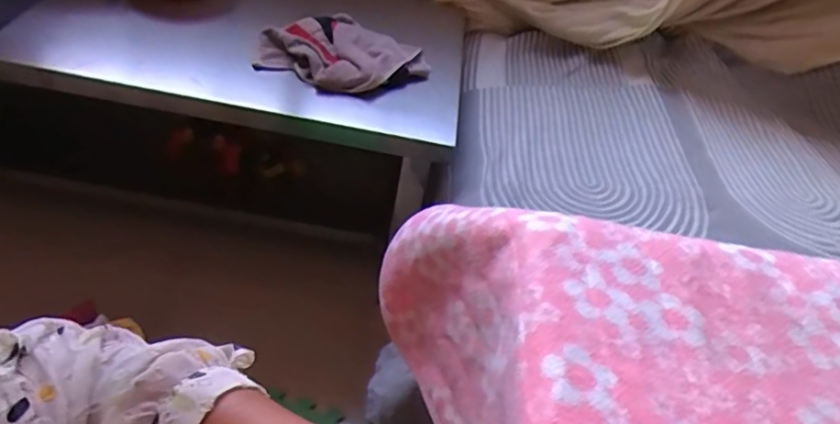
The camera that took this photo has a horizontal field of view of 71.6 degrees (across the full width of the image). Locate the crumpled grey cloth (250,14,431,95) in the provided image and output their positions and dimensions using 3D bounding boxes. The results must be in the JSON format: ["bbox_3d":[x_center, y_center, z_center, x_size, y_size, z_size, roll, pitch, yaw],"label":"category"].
[{"bbox_3d":[-0.153,-0.306,1.110,0.272,0.052,0.241,32,45,24],"label":"crumpled grey cloth"}]

